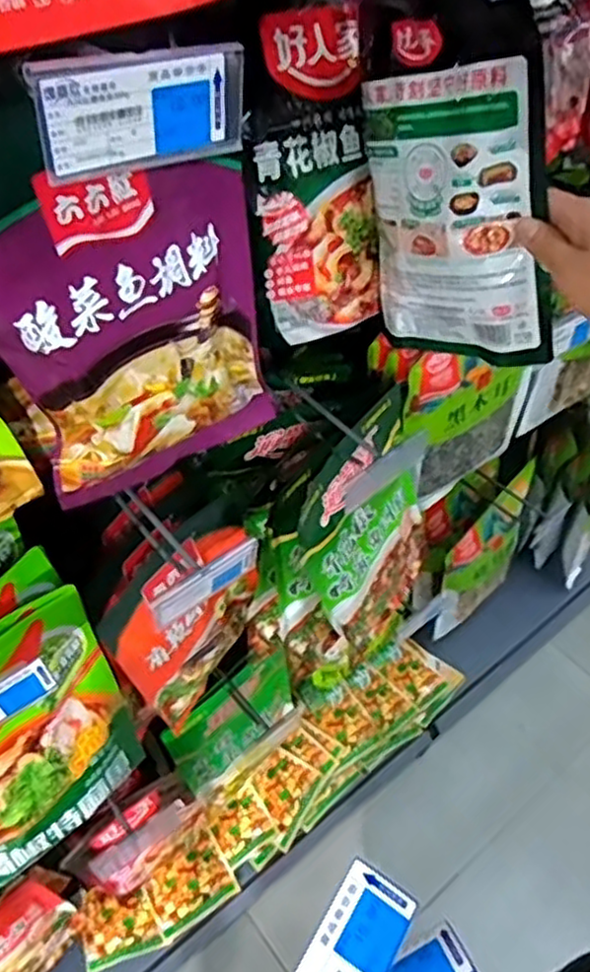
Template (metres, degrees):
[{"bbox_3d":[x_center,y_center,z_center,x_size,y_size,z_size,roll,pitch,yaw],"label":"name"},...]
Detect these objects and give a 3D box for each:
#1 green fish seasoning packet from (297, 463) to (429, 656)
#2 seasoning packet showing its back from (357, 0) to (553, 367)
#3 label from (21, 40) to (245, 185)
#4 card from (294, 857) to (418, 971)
[{"bbox_3d":[0.098,0.090,0.826,0.056,0.202,0.215,31,56,27],"label":"green fish seasoning packet"},{"bbox_3d":[0.106,-0.209,0.502,0.145,0.251,0.027,19,44,42],"label":"seasoning packet showing its back"},{"bbox_3d":[-0.065,-0.167,0.314,0.102,0.051,0.008,-31,53,-23],"label":"label"},{"bbox_3d":[0.022,0.224,0.326,0.037,0.004,0.086,34,65,5],"label":"card"}]

